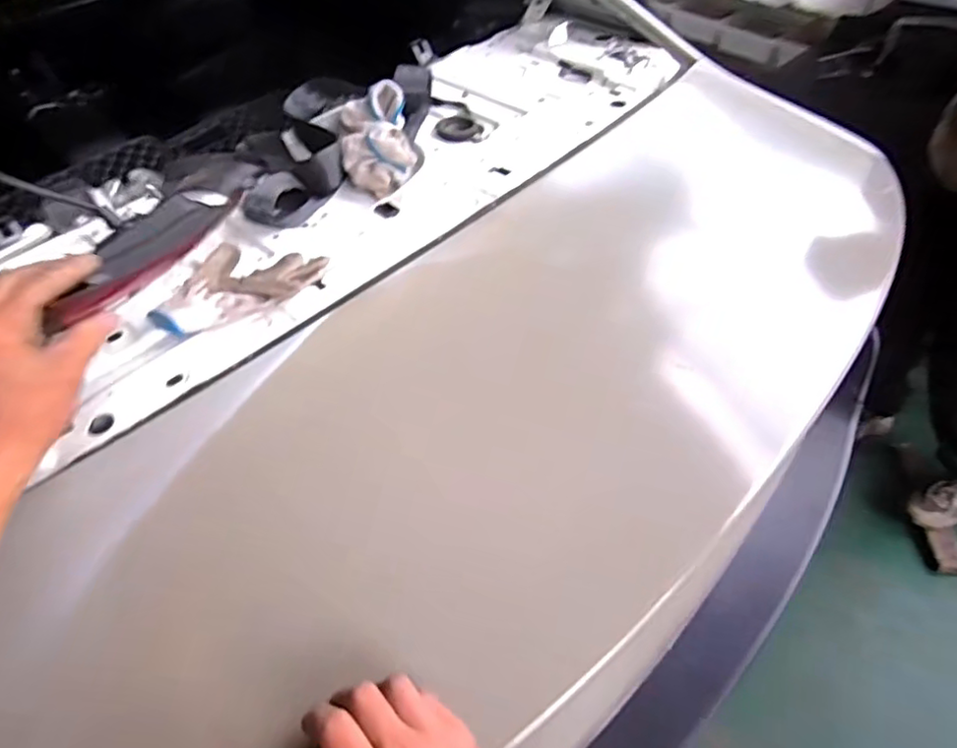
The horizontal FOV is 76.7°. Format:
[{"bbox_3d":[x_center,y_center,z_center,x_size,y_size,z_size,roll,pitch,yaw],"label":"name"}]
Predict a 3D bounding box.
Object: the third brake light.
[{"bbox_3d":[-0.273,-0.109,0.509,0.038,0.039,0.258,2,35,5],"label":"third brake light"}]

